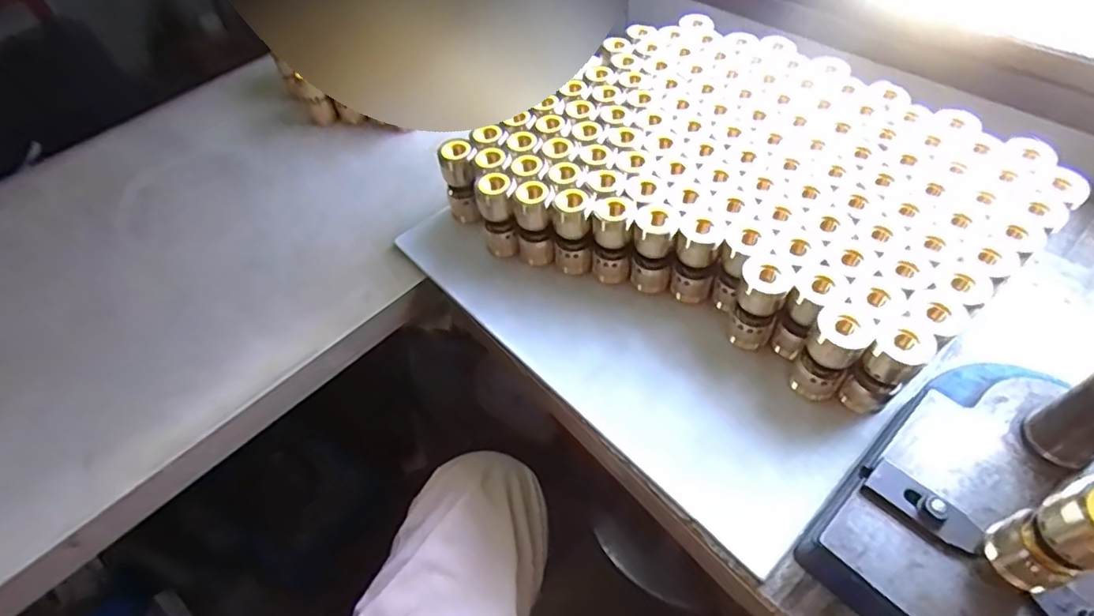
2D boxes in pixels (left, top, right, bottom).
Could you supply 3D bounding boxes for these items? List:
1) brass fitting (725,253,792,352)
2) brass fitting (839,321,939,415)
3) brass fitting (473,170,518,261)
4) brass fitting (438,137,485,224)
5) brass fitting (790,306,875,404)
[{"bbox_3d":[0.191,-0.001,0.524,0.043,0.099,0.041,18,56,19],"label":"brass fitting"},{"bbox_3d":[0.280,0.052,0.475,0.041,0.094,0.038,-35,57,-20],"label":"brass fitting"},{"bbox_3d":[-0.052,-0.097,0.608,0.033,0.089,0.032,-14,52,-6],"label":"brass fitting"},{"bbox_3d":[-0.096,-0.141,0.640,0.035,0.090,0.042,-14,52,-6],"label":"brass fitting"},{"bbox_3d":[0.239,0.042,0.487,0.042,0.096,0.044,32,61,27],"label":"brass fitting"}]

